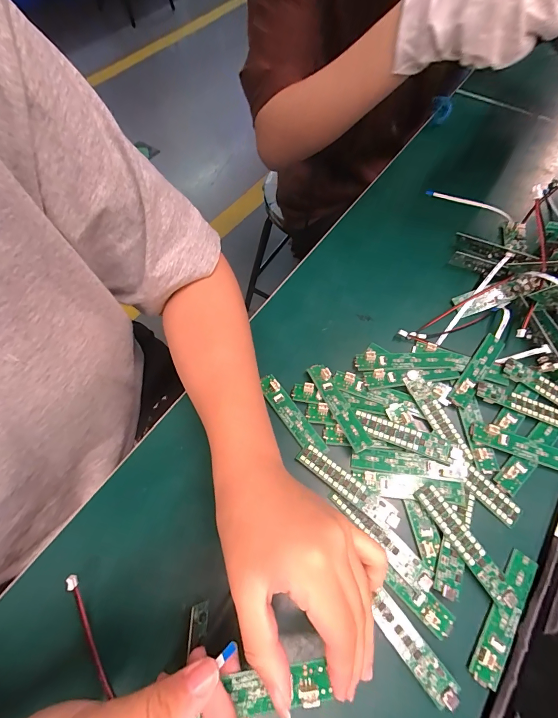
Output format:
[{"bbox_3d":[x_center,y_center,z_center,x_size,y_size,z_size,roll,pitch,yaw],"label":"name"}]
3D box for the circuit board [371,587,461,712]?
[{"bbox_3d":[0.084,0.183,0.208,0.018,0.006,0.064,-35,70,-16],"label":"circuit board"}]

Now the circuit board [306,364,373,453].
[{"bbox_3d":[0.050,0.039,0.278,0.016,0.009,0.082,-24,67,-11],"label":"circuit board"}]

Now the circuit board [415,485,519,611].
[{"bbox_3d":[0.131,0.129,0.231,0.018,0.004,0.084,-30,68,-14],"label":"circuit board"}]

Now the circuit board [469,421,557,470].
[{"bbox_3d":[0.193,0.068,0.257,0.077,0.010,0.018,19,66,8],"label":"circuit board"}]

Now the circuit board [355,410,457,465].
[{"bbox_3d":[0.098,0.062,0.261,0.075,0.004,0.017,17,73,17],"label":"circuit board"}]

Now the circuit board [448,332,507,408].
[{"bbox_3d":[0.175,0.008,0.288,0.017,0.007,0.081,38,71,14],"label":"circuit board"}]

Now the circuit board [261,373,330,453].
[{"bbox_3d":[0.010,0.048,0.279,0.016,0.005,0.080,-35,71,-10],"label":"circuit board"}]

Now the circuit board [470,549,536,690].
[{"bbox_3d":[0.149,0.168,0.214,0.017,0.008,0.083,34,69,14],"label":"circuit board"}]

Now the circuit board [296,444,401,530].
[{"bbox_3d":[0.052,0.097,0.252,0.085,0.004,0.017,35,69,15],"label":"circuit board"}]

